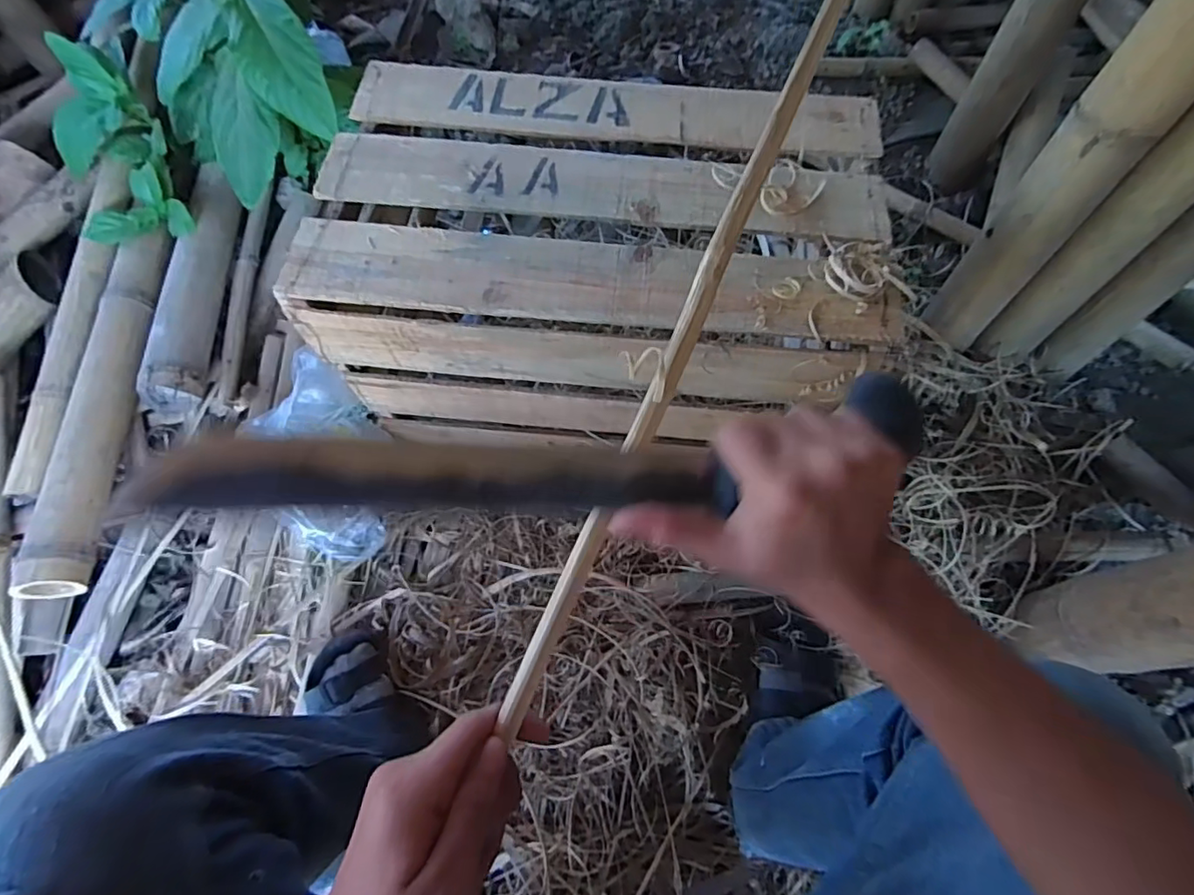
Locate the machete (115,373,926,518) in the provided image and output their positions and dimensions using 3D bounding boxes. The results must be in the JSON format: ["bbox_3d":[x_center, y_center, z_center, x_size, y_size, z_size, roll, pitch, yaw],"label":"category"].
[{"bbox_3d":[-0.010,0.003,0.274,0.374,0.030,0.056,-3,65,-12],"label":"machete"}]

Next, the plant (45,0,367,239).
[{"bbox_3d":[-0.617,-0.584,0.872,0.491,0.296,0.459,4,65,2],"label":"plant"}]

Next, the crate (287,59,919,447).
[{"bbox_3d":[0.003,-0.210,0.688,0.577,0.282,0.341,5,65,2],"label":"crate"}]

